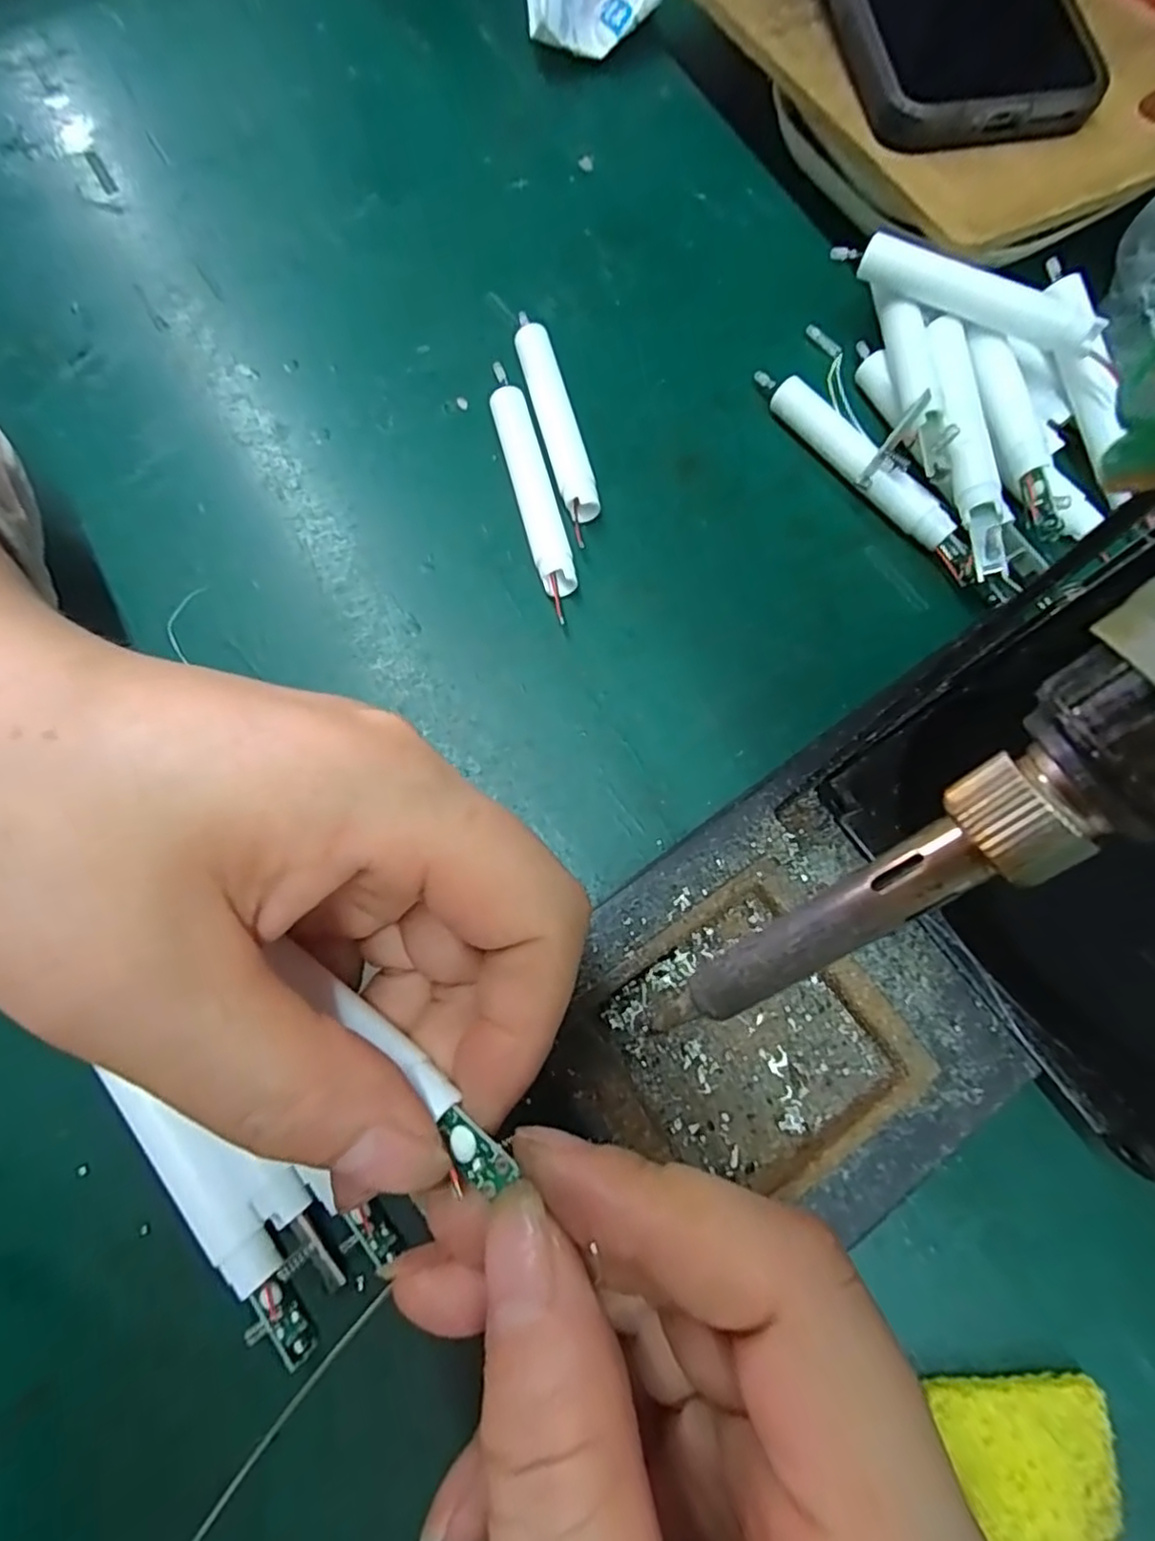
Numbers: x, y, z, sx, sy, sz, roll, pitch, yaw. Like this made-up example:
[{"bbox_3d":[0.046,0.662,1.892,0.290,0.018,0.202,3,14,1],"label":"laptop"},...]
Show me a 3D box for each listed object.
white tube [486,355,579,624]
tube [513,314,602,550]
[{"bbox_3d":[-0.016,-0.098,0.226,0.013,0.011,0.093,-14,73,-4],"label":"white tube"},{"bbox_3d":[-0.007,-0.123,0.232,0.014,0.012,0.087,-14,73,-4],"label":"tube"}]

